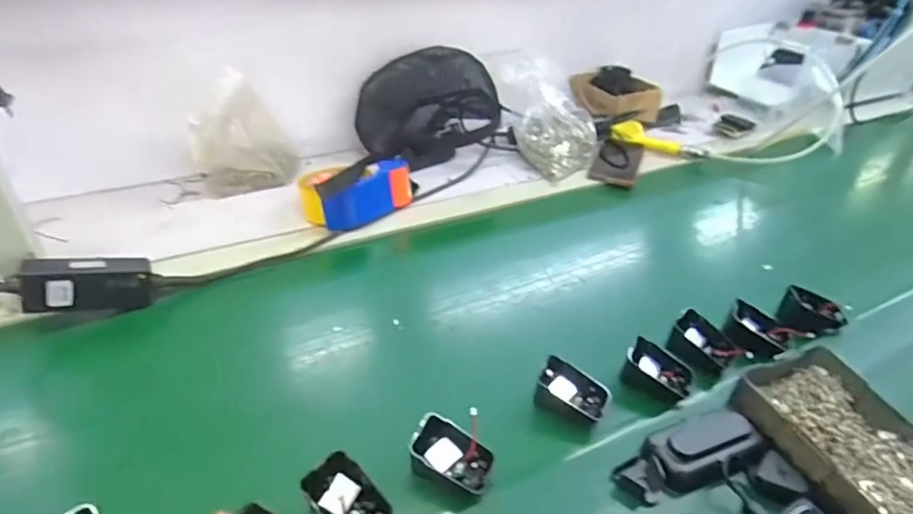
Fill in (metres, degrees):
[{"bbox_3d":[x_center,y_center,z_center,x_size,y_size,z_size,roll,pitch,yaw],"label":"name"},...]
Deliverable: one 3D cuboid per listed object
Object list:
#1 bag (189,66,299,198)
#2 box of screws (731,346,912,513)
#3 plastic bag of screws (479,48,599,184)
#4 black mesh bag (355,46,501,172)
[{"bbox_3d":[-0.317,-0.175,0.809,0.156,0.164,0.060,-16,39,-24],"label":"bag"},{"bbox_3d":[0.345,0.160,0.476,0.130,0.042,0.162,-12,37,-19],"label":"box of screws"},{"bbox_3d":[0.162,-0.253,0.946,0.173,0.161,0.160,29,43,33],"label":"plastic bag of screws"},{"bbox_3d":[-0.051,-0.276,0.946,0.226,0.183,0.142,0,35,-4],"label":"black mesh bag"}]

